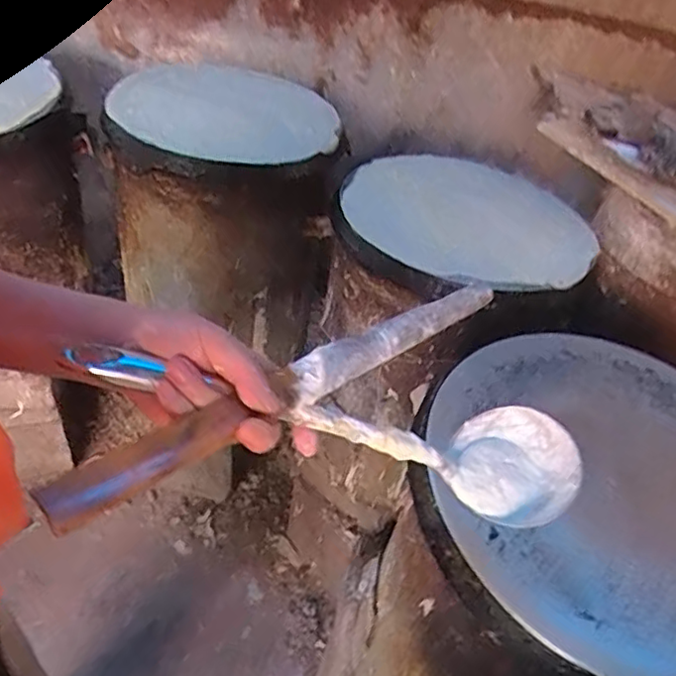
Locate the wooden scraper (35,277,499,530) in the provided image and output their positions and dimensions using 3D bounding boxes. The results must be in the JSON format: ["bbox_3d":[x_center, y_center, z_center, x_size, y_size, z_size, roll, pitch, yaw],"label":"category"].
[{"bbox_3d":[-0.002,0.019,0.418,0.026,0.016,0.397,33,37,28],"label":"wooden scraper"}]

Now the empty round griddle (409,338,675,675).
[{"bbox_3d":[0.256,0.151,0.592,0.355,0.075,0.351,4,40,-3],"label":"empty round griddle"}]

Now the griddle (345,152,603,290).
[{"bbox_3d":[0.186,-0.180,0.918,0.351,0.023,0.345,4,40,-3],"label":"griddle"}]

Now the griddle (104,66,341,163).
[{"bbox_3d":[-0.186,-0.391,1.042,0.368,0.050,0.363,1,42,-13],"label":"griddle"}]

